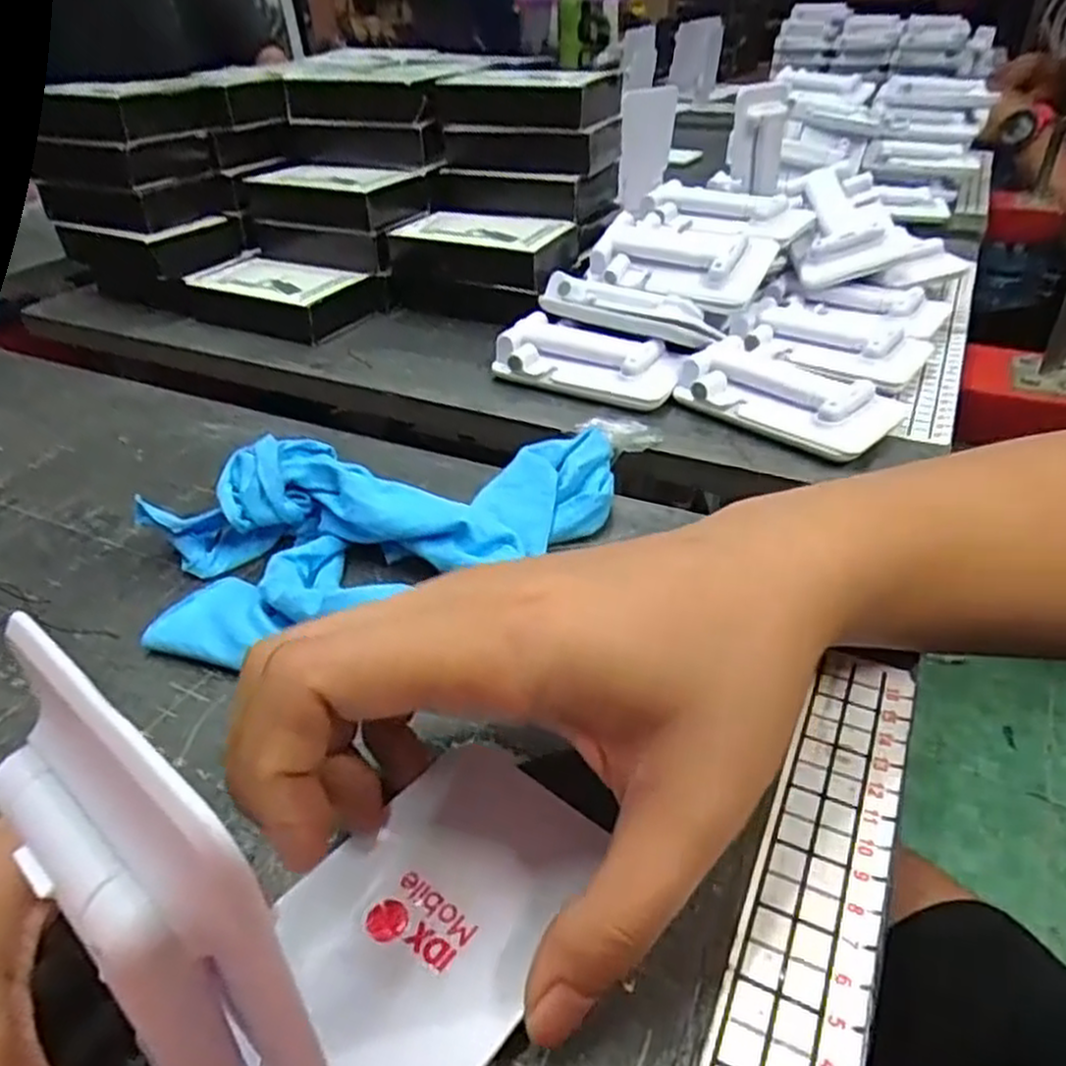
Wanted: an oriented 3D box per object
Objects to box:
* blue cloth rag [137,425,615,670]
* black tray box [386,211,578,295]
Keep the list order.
[{"bbox_3d":[-0.061,-0.017,0.330,0.198,0.035,0.139,-19,39,-21],"label":"blue cloth rag"},{"bbox_3d":[-0.035,-0.203,0.540,0.116,0.034,0.071,12,39,19],"label":"black tray box"}]

